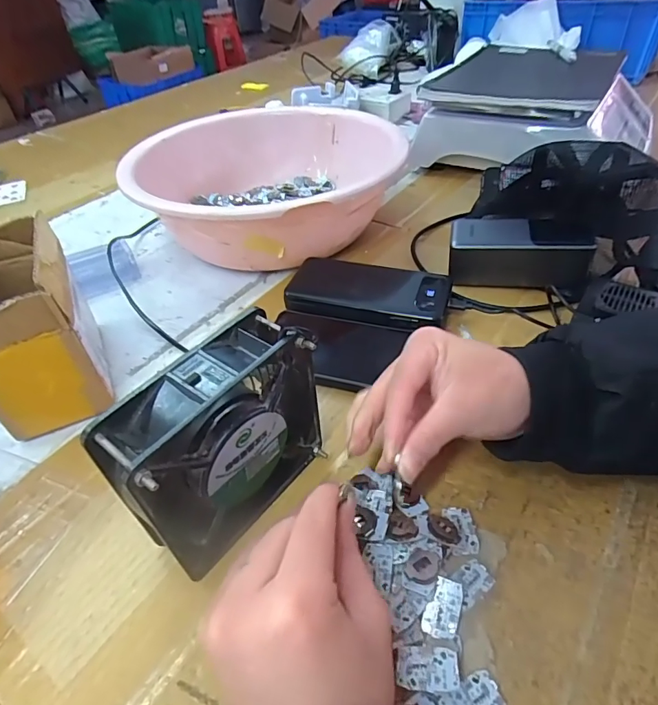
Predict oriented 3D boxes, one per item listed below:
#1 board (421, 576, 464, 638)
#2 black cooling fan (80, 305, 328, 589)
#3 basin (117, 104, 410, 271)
[{"bbox_3d":[0.061,0.137,0.240,0.017,0.004,0.028,15,70,20],"label":"board"},{"bbox_3d":[-0.056,0.054,0.262,0.045,0.124,0.123,27,51,28],"label":"black cooling fan"},{"bbox_3d":[-0.068,-0.192,0.540,0.302,0.105,0.295,-2,43,2],"label":"basin"}]

